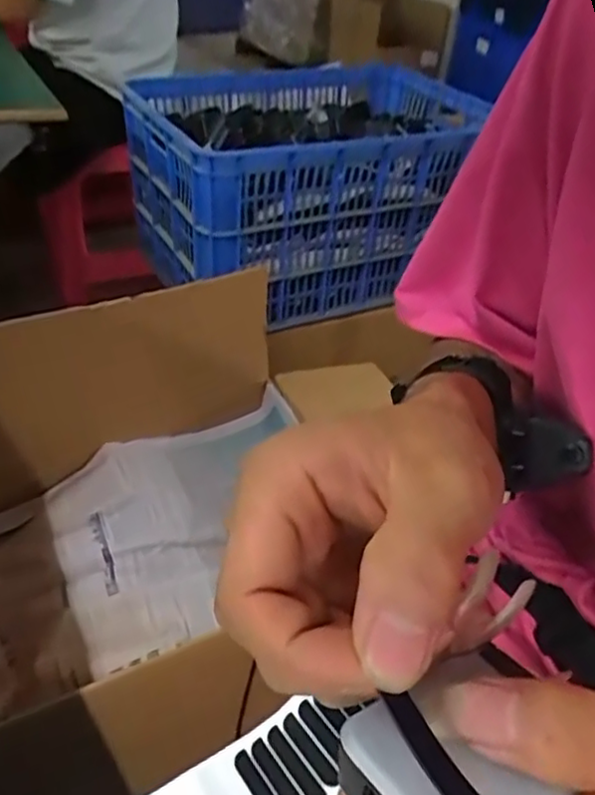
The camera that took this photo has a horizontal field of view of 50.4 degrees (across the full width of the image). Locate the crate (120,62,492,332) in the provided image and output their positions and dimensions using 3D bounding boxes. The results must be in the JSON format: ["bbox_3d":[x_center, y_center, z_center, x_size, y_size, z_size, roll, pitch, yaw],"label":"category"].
[{"bbox_3d":[0.035,-0.386,1.149,0.591,0.277,0.444,-19,46,-27],"label":"crate"}]

